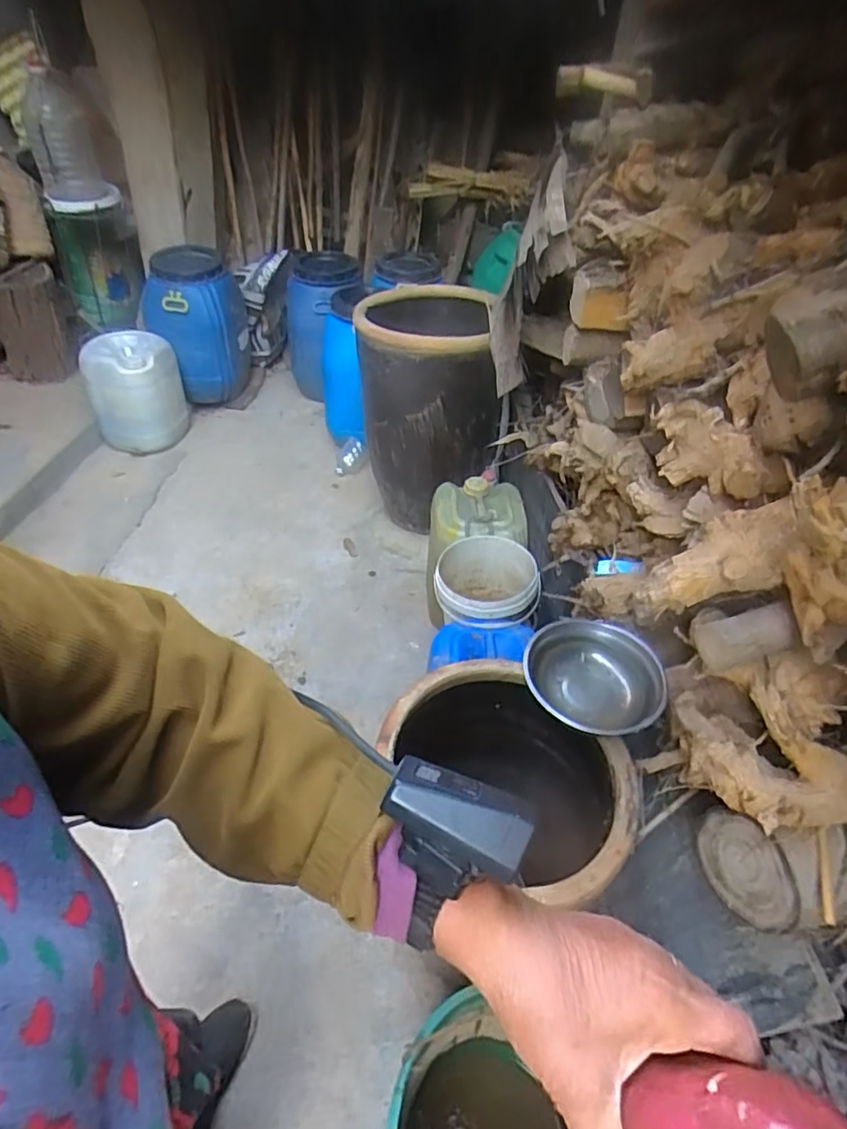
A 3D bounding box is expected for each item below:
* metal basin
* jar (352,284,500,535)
[{"bbox_3d":[0.245,0.172,0.887,0.196,0.068,0.195,11,42,7],"label":"metal basin"},{"bbox_3d":[-0.001,-0.427,1.862,0.381,0.687,0.427,-2,43,-7],"label":"jar"}]

